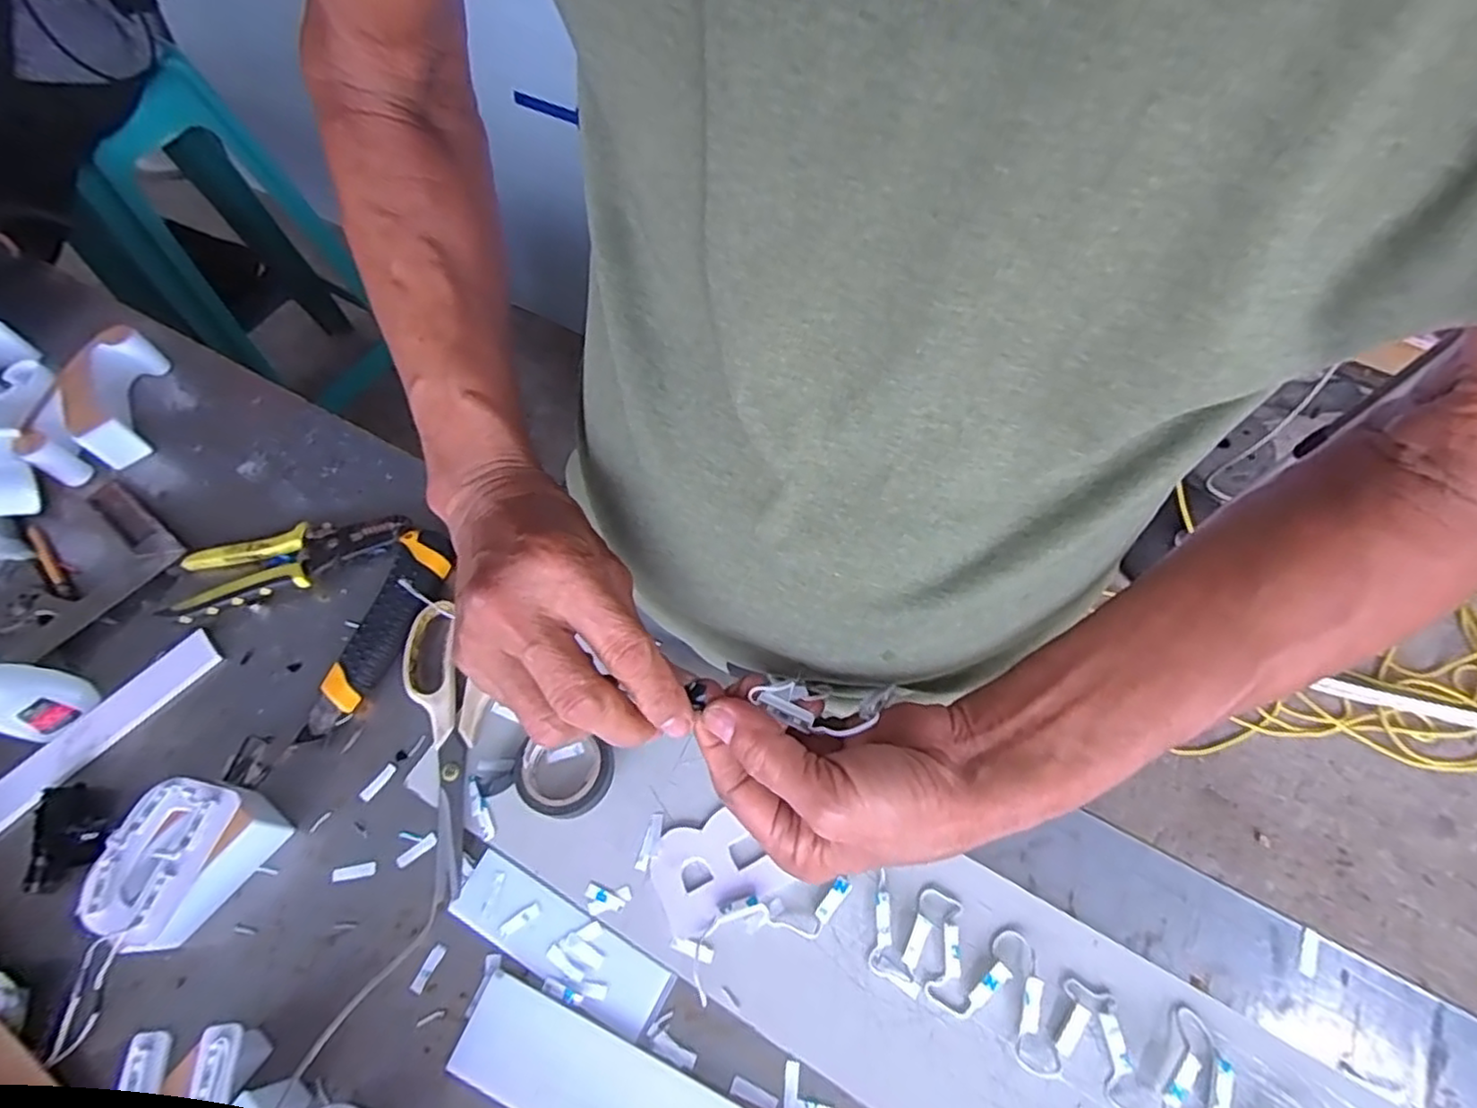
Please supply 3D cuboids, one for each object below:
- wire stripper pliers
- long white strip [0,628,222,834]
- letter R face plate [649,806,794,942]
[{"bbox_3d":[-0.334,0.001,0.500,0.162,0.026,0.055,-19,65,-6],"label":"wire stripper pliers"},{"bbox_3d":[-0.442,0.130,0.441,0.030,0.007,0.194,41,67,4],"label":"long white strip"},{"bbox_3d":[-0.016,0.188,0.400,0.071,0.004,0.055,-26,66,-9],"label":"letter R face plate"}]

